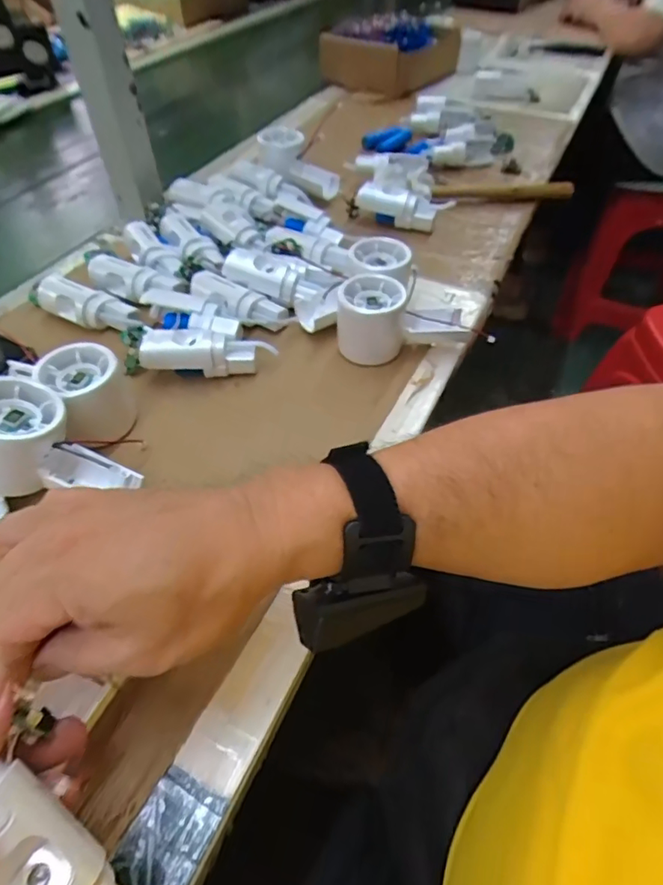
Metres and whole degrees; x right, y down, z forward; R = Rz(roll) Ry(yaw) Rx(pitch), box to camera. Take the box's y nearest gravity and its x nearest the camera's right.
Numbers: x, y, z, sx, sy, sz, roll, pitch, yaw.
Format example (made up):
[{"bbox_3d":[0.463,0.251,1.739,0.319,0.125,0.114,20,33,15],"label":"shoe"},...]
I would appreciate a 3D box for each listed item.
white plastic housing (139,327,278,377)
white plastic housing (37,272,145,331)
[{"bbox_3d":[-0.103,-0.074,0.439,0.106,0.042,0.025,-3,50,-4],"label":"white plastic housing"},{"bbox_3d":[-0.223,-0.124,0.484,0.105,0.035,0.031,16,51,12],"label":"white plastic housing"}]

